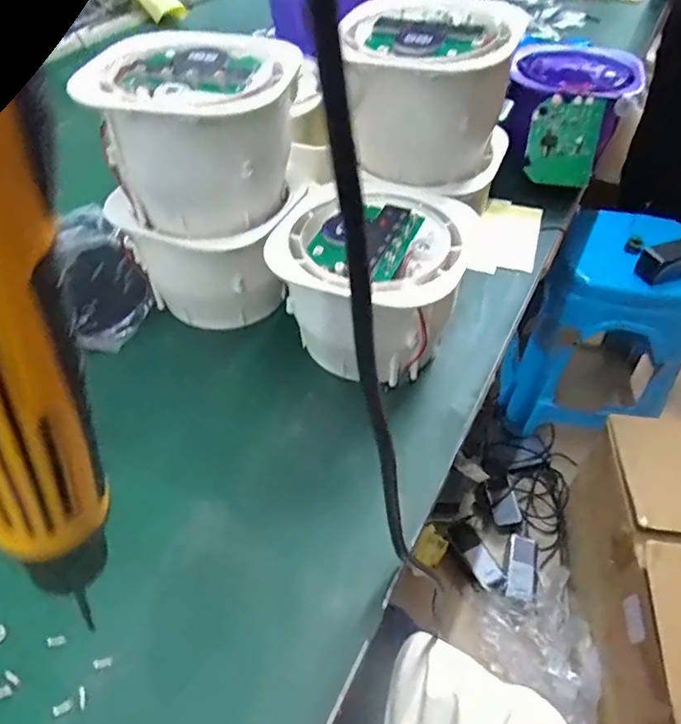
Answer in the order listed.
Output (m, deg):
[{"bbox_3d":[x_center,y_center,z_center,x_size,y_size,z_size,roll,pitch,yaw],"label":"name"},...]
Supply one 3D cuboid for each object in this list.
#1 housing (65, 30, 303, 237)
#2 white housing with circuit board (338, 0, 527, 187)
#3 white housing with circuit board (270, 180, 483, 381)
[{"bbox_3d":[-0.104,-0.156,0.394,0.136,0.096,0.114,12,49,11],"label":"housing"},{"bbox_3d":[0.057,-0.207,0.432,0.131,0.102,0.137,3,48,3],"label":"white housing with circuit board"},{"bbox_3d":[0.020,-0.055,0.427,0.137,0.098,0.157,13,49,9],"label":"white housing with circuit board"}]

